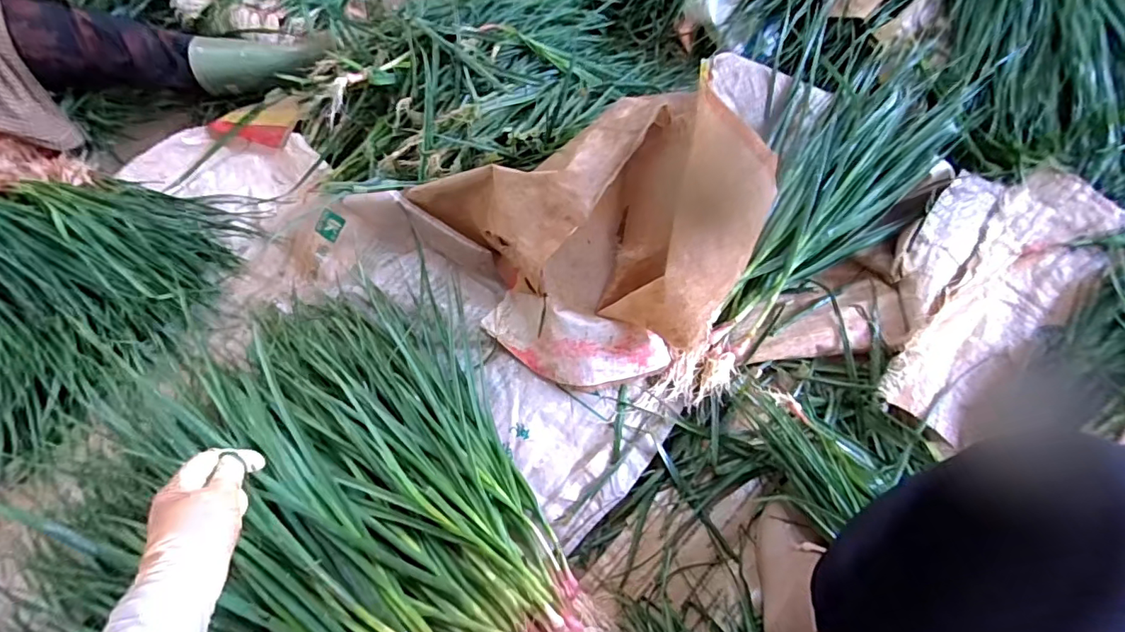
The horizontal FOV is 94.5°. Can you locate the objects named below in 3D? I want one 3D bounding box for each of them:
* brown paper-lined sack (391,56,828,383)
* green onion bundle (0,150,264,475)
[{"bbox_3d":[0.021,-0.129,0.676,0.322,0.280,0.420,-39,66,-16],"label":"brown paper-lined sack"},{"bbox_3d":[-0.914,-0.065,0.792,0.620,0.122,0.657,35,69,20],"label":"green onion bundle"}]

